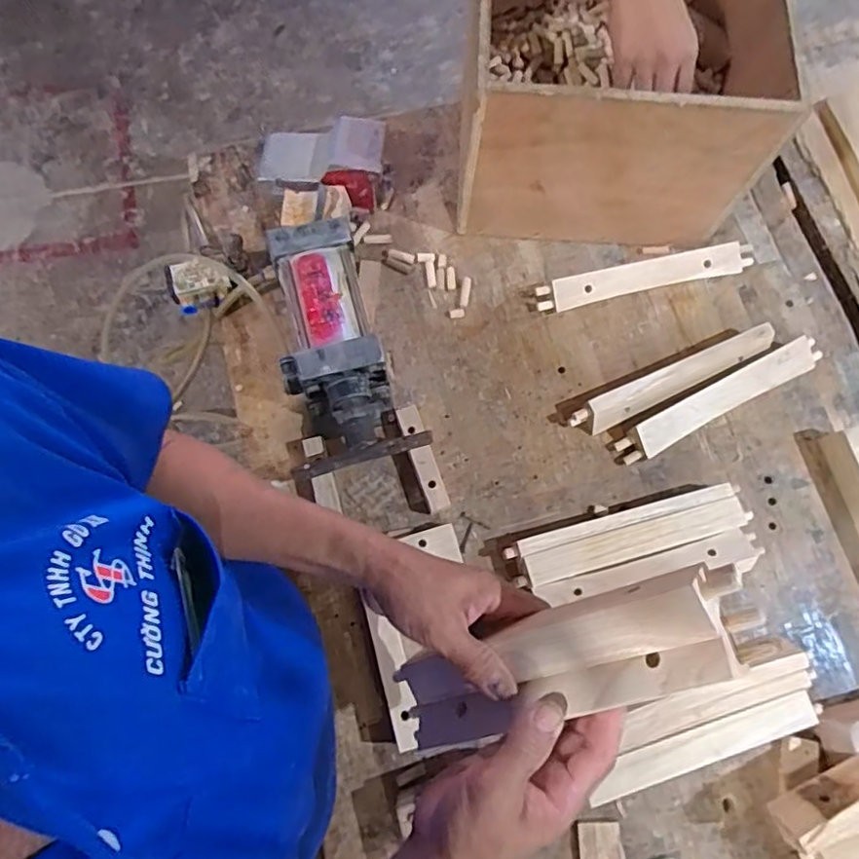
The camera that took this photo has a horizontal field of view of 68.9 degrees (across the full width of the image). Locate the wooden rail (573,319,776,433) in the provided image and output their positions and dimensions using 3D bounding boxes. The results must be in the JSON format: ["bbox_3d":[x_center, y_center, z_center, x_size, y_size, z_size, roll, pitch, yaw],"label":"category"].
[{"bbox_3d":[0.294,-0.059,0.752,0.263,0.047,0.034,-25,76,-8],"label":"wooden rail"}]

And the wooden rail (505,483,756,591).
[{"bbox_3d":[0.219,0.120,0.702,0.267,0.038,0.051,-15,75,-5],"label":"wooden rail"}]

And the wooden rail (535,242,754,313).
[{"bbox_3d":[0.273,-0.193,0.791,0.279,0.029,0.036,-13,75,-5],"label":"wooden rail"}]

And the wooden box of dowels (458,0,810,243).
[{"bbox_3d":[0.204,-0.403,0.737,0.323,0.242,0.268,3,75,0],"label":"wooden box of dowels"}]

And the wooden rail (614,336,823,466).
[{"bbox_3d":[0.351,-0.037,0.754,0.279,0.033,0.040,-27,77,-8],"label":"wooden rail"}]

